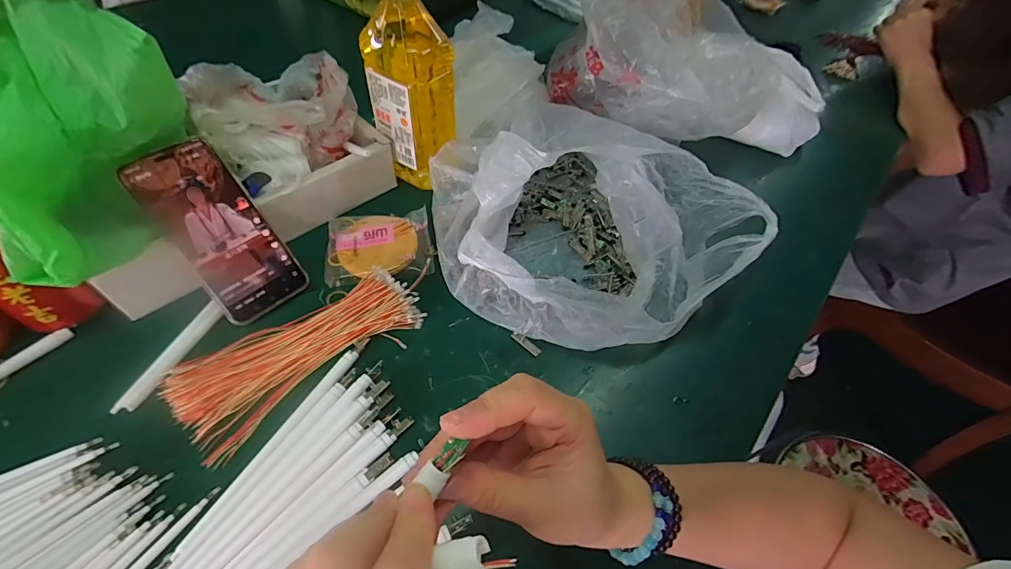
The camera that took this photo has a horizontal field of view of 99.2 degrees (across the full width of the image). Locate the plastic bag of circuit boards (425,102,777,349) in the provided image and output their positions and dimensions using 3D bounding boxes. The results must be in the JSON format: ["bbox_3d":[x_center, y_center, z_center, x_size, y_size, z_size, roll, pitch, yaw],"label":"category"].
[{"bbox_3d":[0.077,-0.079,0.450,0.295,0.102,0.297,-28,58,-24],"label":"plastic bag of circuit boards"}]

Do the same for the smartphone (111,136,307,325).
[{"bbox_3d":[-0.257,-0.047,0.391,0.075,0.160,0.009,-38,18,-29],"label":"smartphone"}]

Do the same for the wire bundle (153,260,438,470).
[{"bbox_3d":[-0.166,0.050,0.379,0.225,0.017,0.085,-28,59,-24],"label":"wire bundle"}]

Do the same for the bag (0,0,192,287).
[{"bbox_3d":[-0.318,-0.105,0.317,0.095,0.168,0.160,33,58,19],"label":"bag"}]

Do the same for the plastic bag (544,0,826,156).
[{"bbox_3d":[0.231,-0.299,0.547,0.350,0.198,0.228,33,56,21],"label":"plastic bag"}]

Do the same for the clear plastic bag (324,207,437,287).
[{"bbox_3d":[-0.134,-0.043,0.462,0.105,0.016,0.095,-7,52,-10],"label":"clear plastic bag"}]

